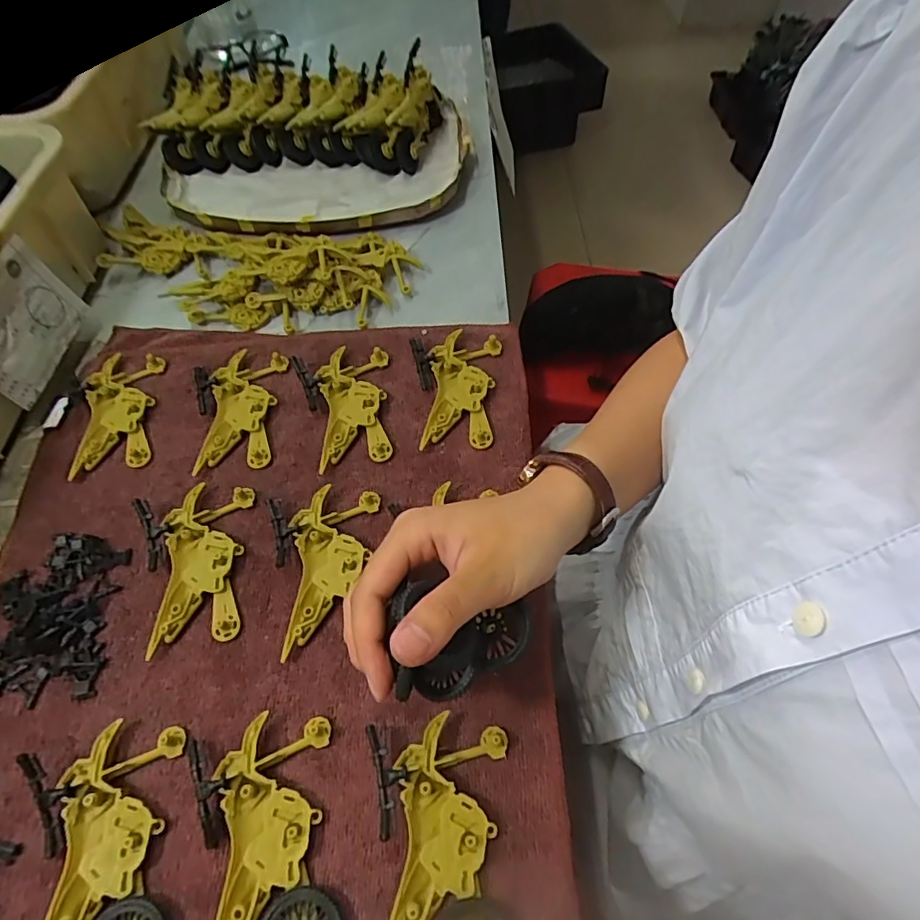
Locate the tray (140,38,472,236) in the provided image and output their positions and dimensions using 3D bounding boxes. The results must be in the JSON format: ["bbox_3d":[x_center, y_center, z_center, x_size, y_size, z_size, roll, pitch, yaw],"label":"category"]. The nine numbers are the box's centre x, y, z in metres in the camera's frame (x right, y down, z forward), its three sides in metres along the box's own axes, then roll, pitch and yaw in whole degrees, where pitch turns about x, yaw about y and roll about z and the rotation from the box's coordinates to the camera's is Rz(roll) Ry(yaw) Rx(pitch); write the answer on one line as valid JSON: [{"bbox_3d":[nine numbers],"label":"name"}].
[{"bbox_3d":[-0.150,-0.322,0.542,0.301,0.079,0.215,-3,59,-1],"label":"tray"}]

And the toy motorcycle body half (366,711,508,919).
[{"bbox_3d":[-0.006,0.174,0.263,0.068,0.009,0.089,-10,59,-5],"label":"toy motorcycle body half"}]

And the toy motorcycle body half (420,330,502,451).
[{"bbox_3d":[0.002,-0.052,0.400,0.048,0.011,0.096,5,59,4],"label":"toy motorcycle body half"}]

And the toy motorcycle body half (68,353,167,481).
[{"bbox_3d":[-0.247,-0.035,0.395,0.047,0.010,0.100,-8,59,-4],"label":"toy motorcycle body half"}]

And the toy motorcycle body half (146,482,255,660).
[{"bbox_3d":[-0.157,0.063,0.333,0.047,0.010,0.100,-5,59,-2],"label":"toy motorcycle body half"}]

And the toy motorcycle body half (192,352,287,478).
[{"bbox_3d":[-0.158,-0.038,0.395,0.065,0.013,0.096,-13,60,-7],"label":"toy motorcycle body half"}]

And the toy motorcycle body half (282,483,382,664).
[{"bbox_3d":[-0.083,0.065,0.332,0.052,0.009,0.100,5,59,4],"label":"toy motorcycle body half"}]

